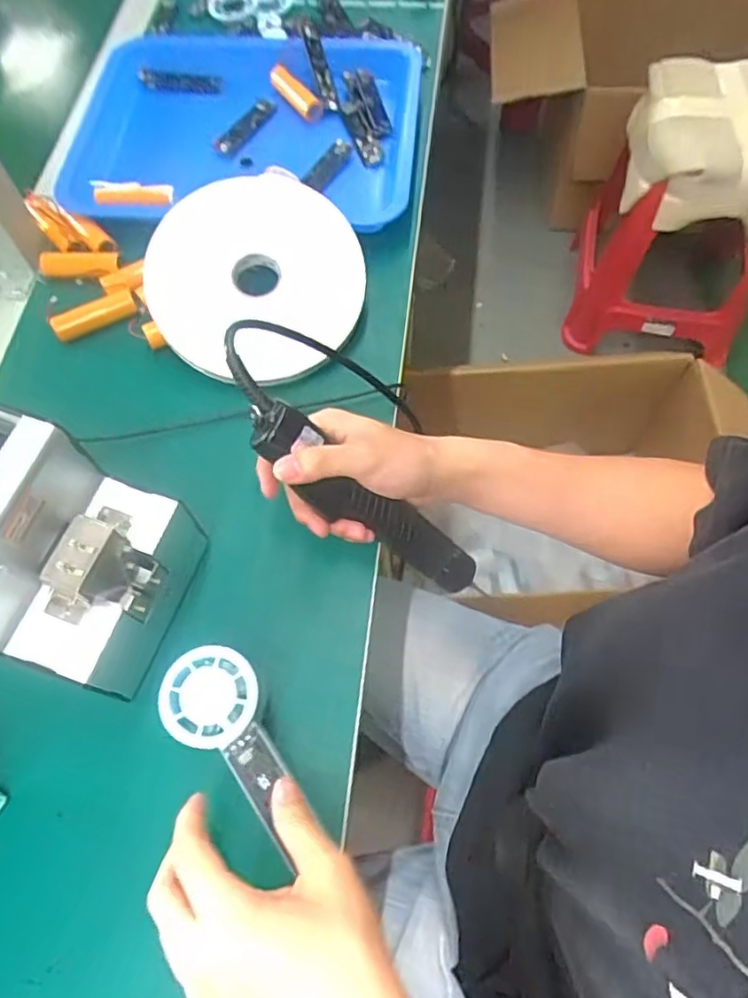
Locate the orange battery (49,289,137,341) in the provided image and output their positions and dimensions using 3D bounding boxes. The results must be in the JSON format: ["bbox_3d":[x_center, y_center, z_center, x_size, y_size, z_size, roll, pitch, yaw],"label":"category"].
[{"bbox_3d":[-0.244,-0.161,0.560,0.071,0.019,0.022,-21,67,-8],"label":"orange battery"}]

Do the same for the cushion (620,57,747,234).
[{"bbox_3d":[0.622,-0.628,1.125,0.328,0.156,0.295,15,67,8],"label":"cushion"}]

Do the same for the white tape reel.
[{"bbox_3d":[-0.096,-0.187,0.533,0.175,0.014,0.178,0,83,-4],"label":"white tape reel"}]

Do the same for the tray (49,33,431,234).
[{"bbox_3d":[-0.127,-0.382,0.642,0.339,0.036,0.279,6,66,4],"label":"tray"}]

